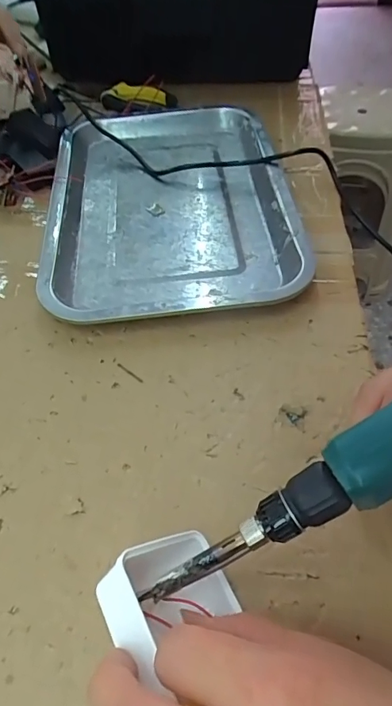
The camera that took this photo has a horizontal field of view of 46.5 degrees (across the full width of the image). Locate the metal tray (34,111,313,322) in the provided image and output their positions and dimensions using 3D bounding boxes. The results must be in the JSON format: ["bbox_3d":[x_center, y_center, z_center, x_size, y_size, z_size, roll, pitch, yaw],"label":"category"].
[{"bbox_3d":[-0.025,-0.142,0.415,0.206,0.020,0.297,-7,52,-2],"label":"metal tray"}]

